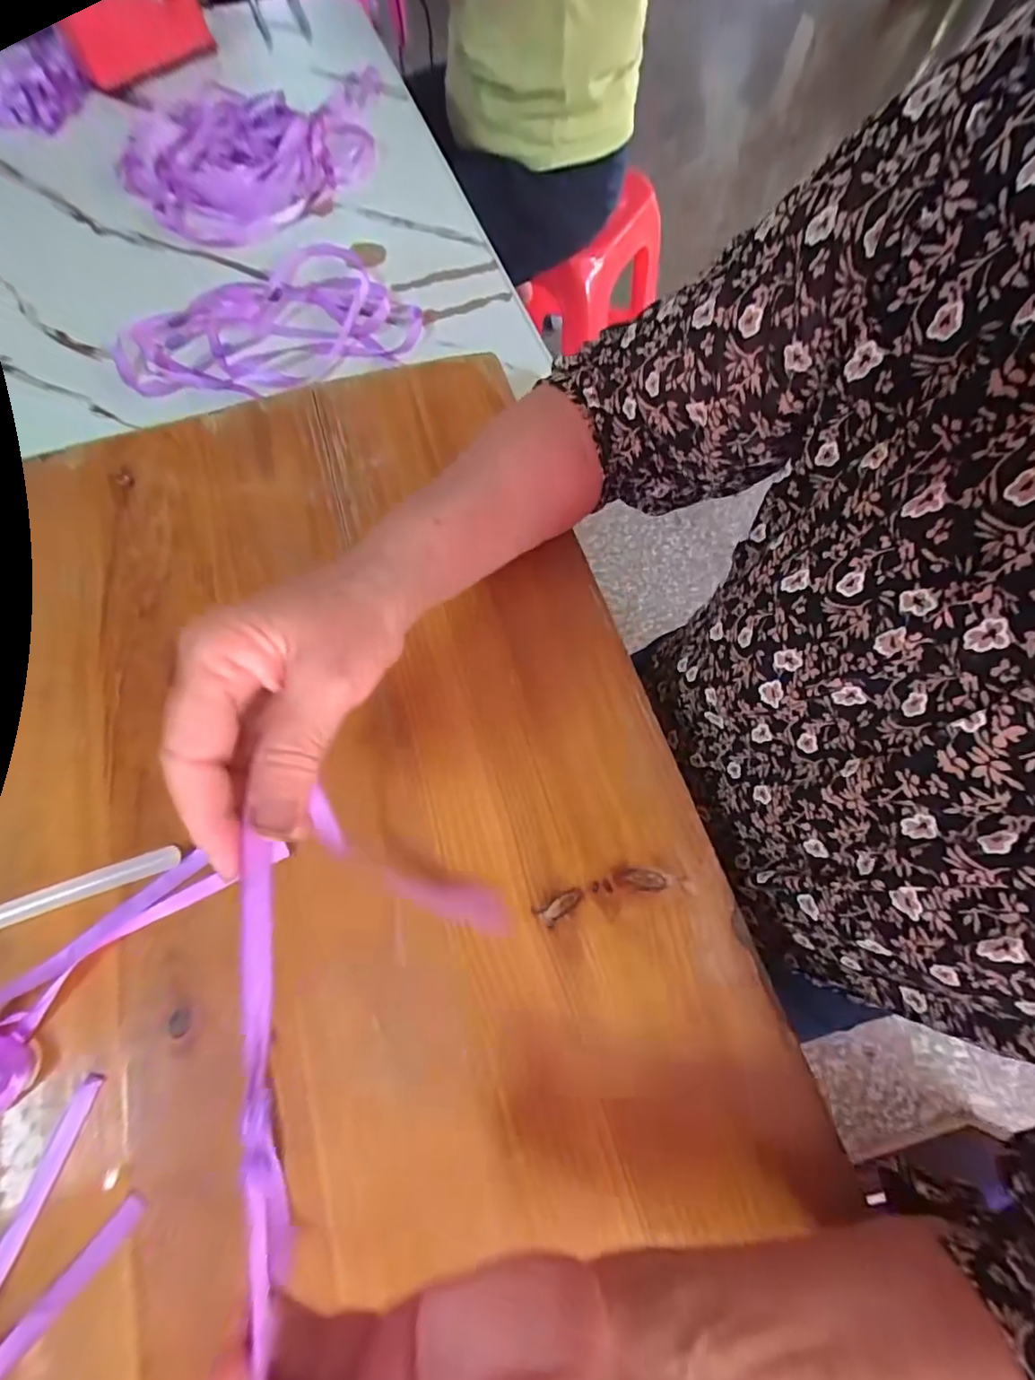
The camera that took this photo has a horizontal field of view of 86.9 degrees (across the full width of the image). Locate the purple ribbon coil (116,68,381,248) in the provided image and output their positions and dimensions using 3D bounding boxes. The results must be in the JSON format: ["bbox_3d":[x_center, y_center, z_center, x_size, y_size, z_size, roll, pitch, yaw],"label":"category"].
[{"bbox_3d":[-0.280,-0.580,0.580,0.276,0.022,0.279,-13,69,-5],"label":"purple ribbon coil"}]

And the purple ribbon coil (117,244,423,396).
[{"bbox_3d":[-0.225,-0.337,0.490,0.253,0.021,0.173,-16,70,-4],"label":"purple ribbon coil"}]

